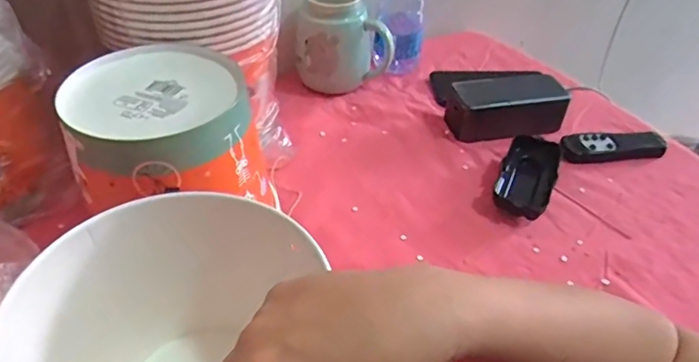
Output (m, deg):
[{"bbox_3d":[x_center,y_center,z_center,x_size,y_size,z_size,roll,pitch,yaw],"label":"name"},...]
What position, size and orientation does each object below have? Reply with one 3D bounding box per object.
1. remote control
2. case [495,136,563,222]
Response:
[{"bbox_3d":[0.289,-0.039,0.584,0.117,0.023,0.029,-2,43,-9],"label":"remote control"},{"bbox_3d":[0.180,-0.006,0.532,0.052,0.029,0.105,21,45,16],"label":"case"}]

